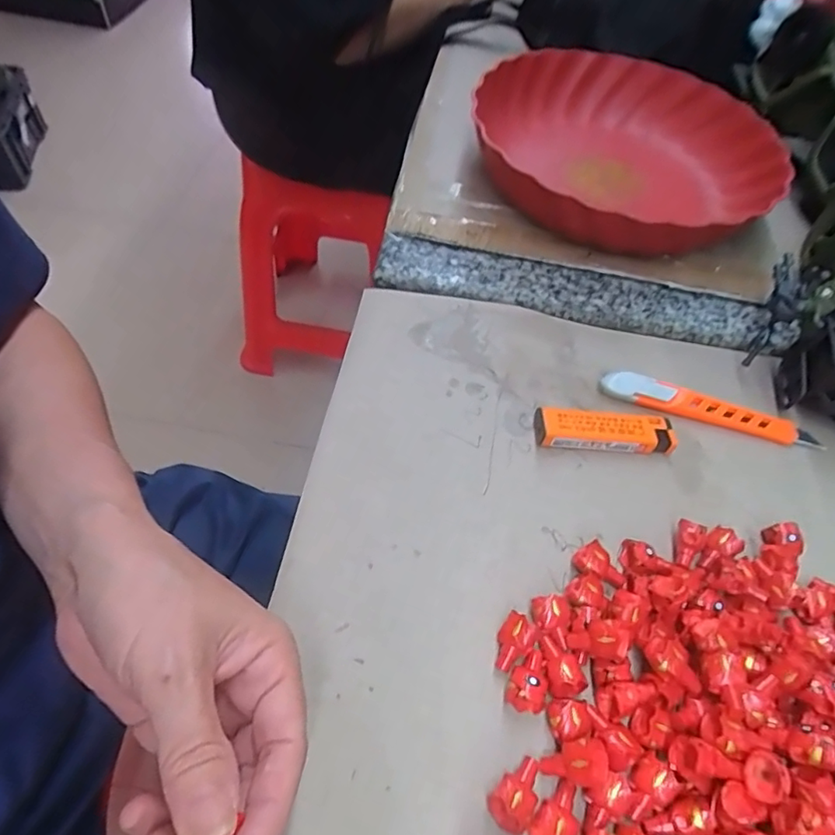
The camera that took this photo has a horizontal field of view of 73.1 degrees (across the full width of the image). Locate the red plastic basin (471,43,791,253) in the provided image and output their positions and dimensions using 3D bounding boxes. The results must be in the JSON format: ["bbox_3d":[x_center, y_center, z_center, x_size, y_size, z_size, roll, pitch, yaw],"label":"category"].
[{"bbox_3d":[0.165,-0.221,0.456,0.233,0.065,0.247,0,55,1],"label":"red plastic basin"}]

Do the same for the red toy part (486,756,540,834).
[{"bbox_3d":[0.041,0.148,0.222,0.017,0.010,0.027,40,60,21],"label":"red toy part"}]

